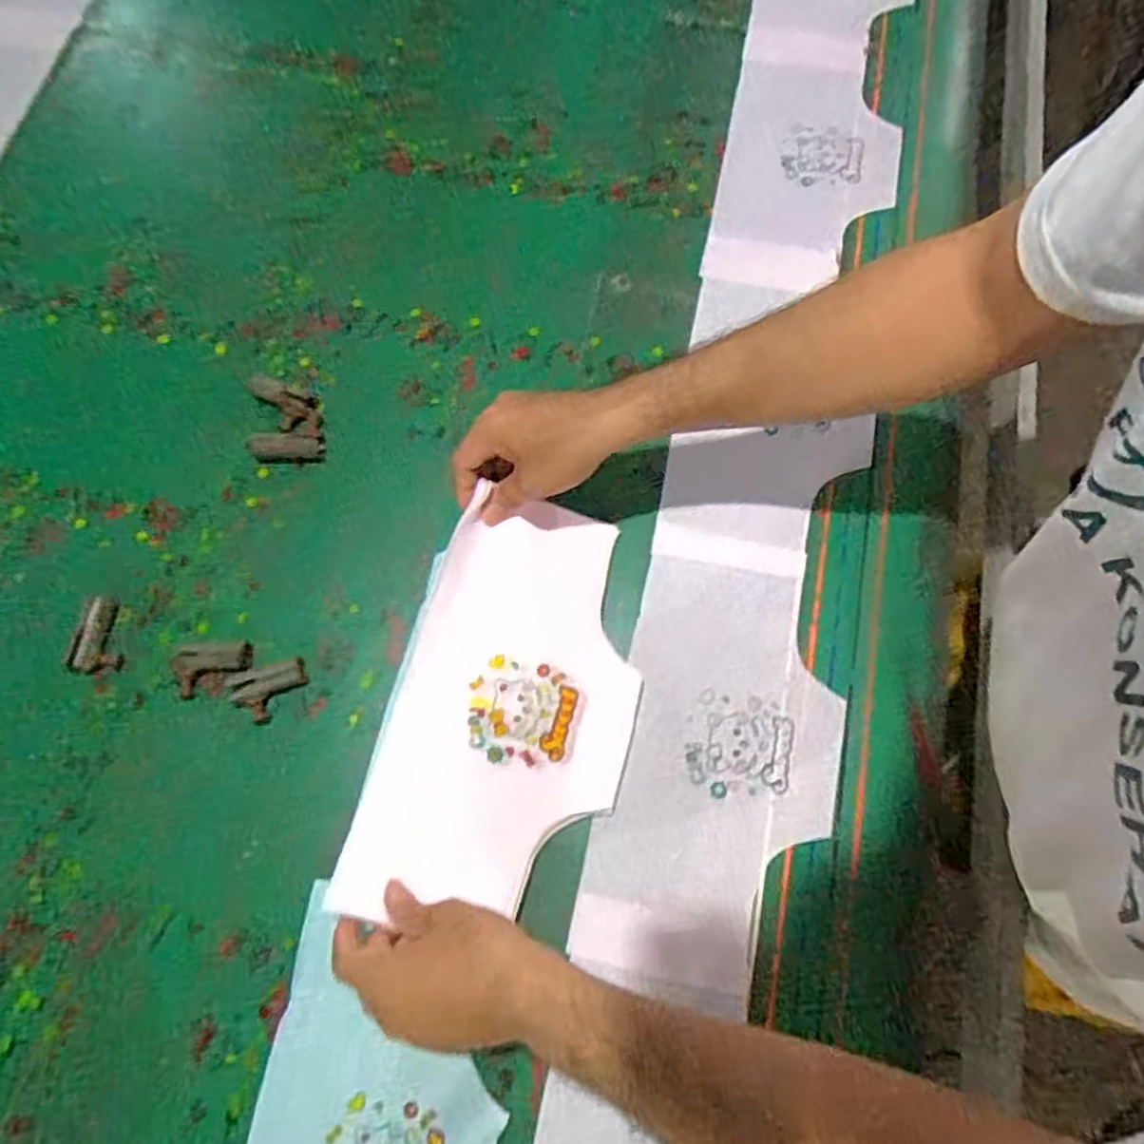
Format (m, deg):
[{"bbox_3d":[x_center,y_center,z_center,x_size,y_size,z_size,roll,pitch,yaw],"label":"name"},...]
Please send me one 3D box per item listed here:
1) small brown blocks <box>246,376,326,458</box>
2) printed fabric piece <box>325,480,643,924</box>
[{"bbox_3d":[-0.248,-0.137,0.645,0.062,0.010,0.079,-6,72,-1],"label":"small brown blocks"},{"bbox_3d":[-0.043,0.099,0.548,0.168,0.035,0.309,15,73,6],"label":"printed fabric piece"}]

